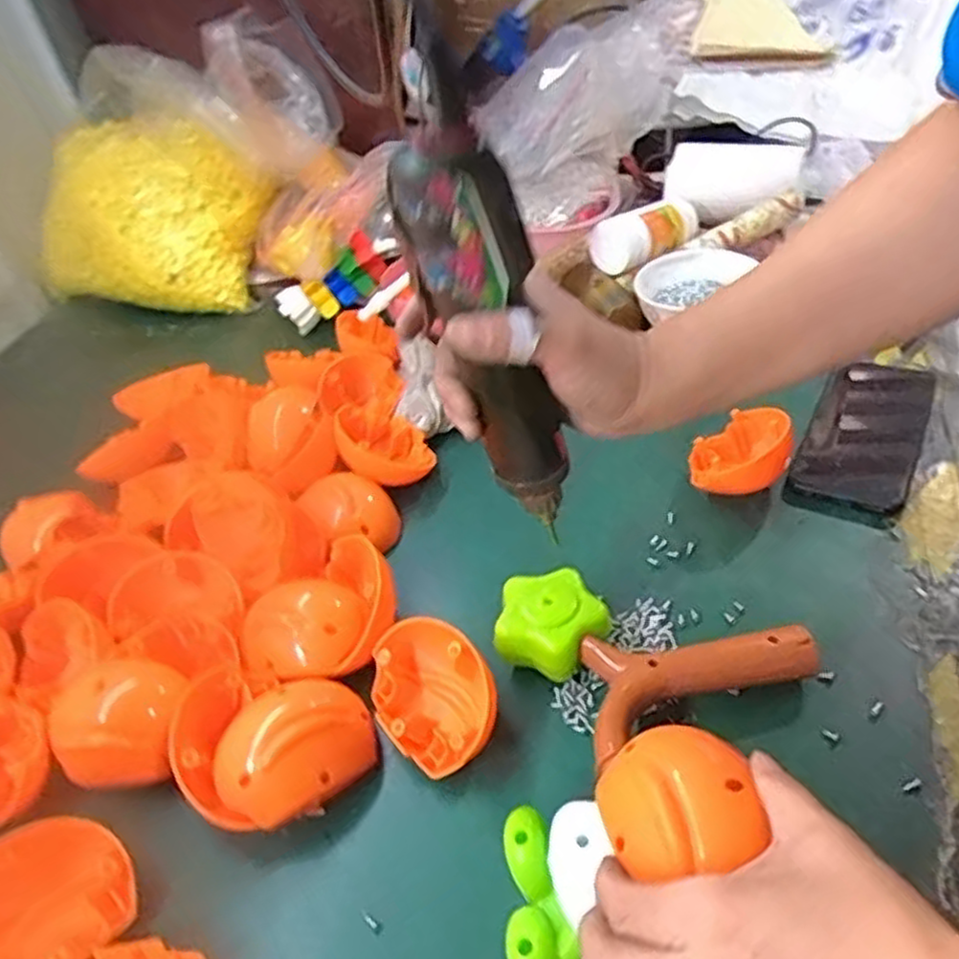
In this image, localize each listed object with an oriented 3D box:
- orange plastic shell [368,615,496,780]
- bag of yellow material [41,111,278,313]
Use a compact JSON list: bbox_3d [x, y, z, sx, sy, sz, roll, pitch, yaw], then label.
[{"bbox_3d":[-0.026,0.127,0.437,0.068,0.047,0.088,-19,42,-8],"label":"orange plastic shell"},{"bbox_3d":[-0.359,-0.296,0.833,0.211,0.165,0.143,-7,41,8],"label":"bag of yellow material"}]

